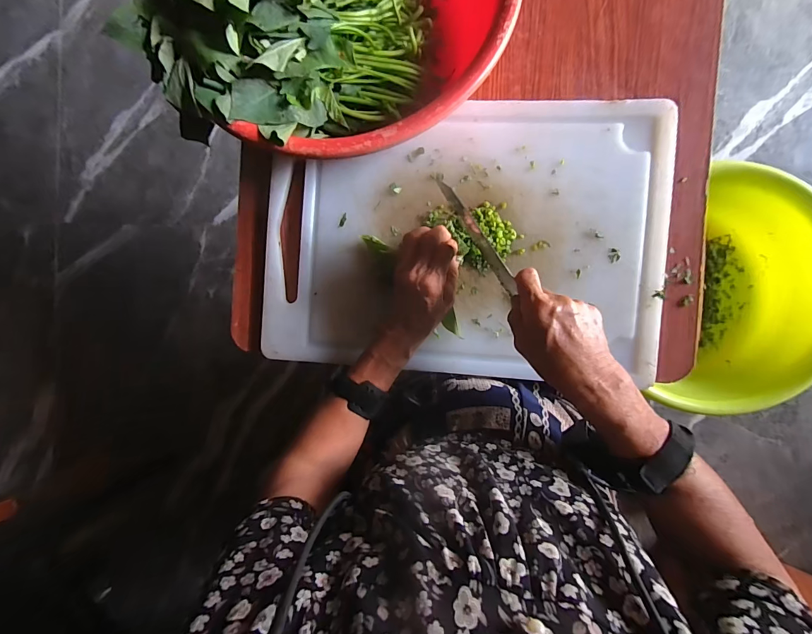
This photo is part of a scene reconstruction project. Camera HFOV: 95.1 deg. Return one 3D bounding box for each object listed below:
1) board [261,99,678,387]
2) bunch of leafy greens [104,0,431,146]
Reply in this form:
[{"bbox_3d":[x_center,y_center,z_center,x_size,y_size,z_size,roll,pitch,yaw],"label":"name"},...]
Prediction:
[{"bbox_3d":[0.076,-0.095,0.447,0.442,0.024,0.326,4,92,3],"label":"board"},{"bbox_3d":[-0.124,-0.317,0.350,0.262,0.093,0.271,-16,91,3],"label":"bunch of leafy greens"}]

